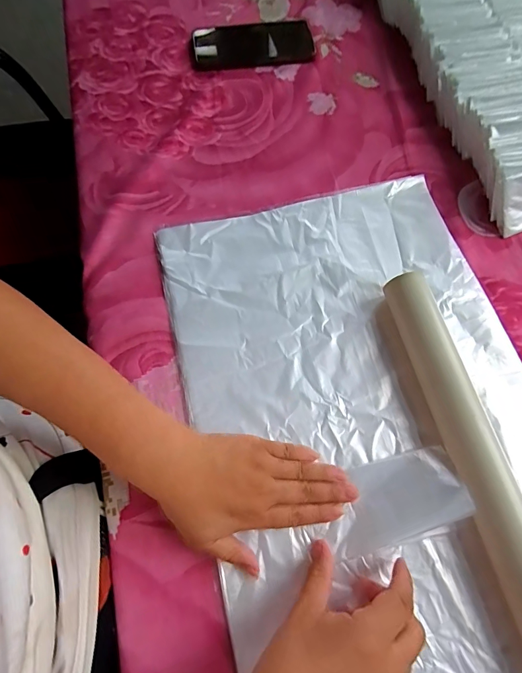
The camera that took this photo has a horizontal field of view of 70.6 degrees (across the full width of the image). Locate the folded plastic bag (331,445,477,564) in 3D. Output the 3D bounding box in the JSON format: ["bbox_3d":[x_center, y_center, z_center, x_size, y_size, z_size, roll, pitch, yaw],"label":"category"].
[{"bbox_3d":[0.105,0.130,0.293,0.108,0.024,0.059,-16,69,-6],"label":"folded plastic bag"}]

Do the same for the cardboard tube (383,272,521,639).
[{"bbox_3d":[0.173,0.109,0.291,0.044,0.040,0.352,-12,69,-4],"label":"cardboard tube"}]

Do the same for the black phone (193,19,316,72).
[{"bbox_3d":[-0.009,-0.402,0.503,0.162,0.013,0.091,-6,69,-2],"label":"black phone"}]

